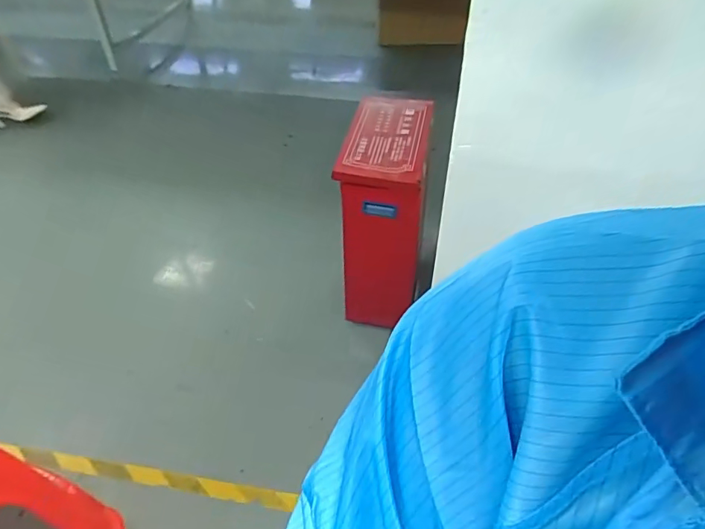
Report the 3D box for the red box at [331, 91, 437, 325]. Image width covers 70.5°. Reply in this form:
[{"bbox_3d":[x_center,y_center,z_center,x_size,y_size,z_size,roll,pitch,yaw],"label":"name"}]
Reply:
[{"bbox_3d":[0.088,-0.119,1.324,0.177,0.518,0.337,7,43,9],"label":"red box"}]

